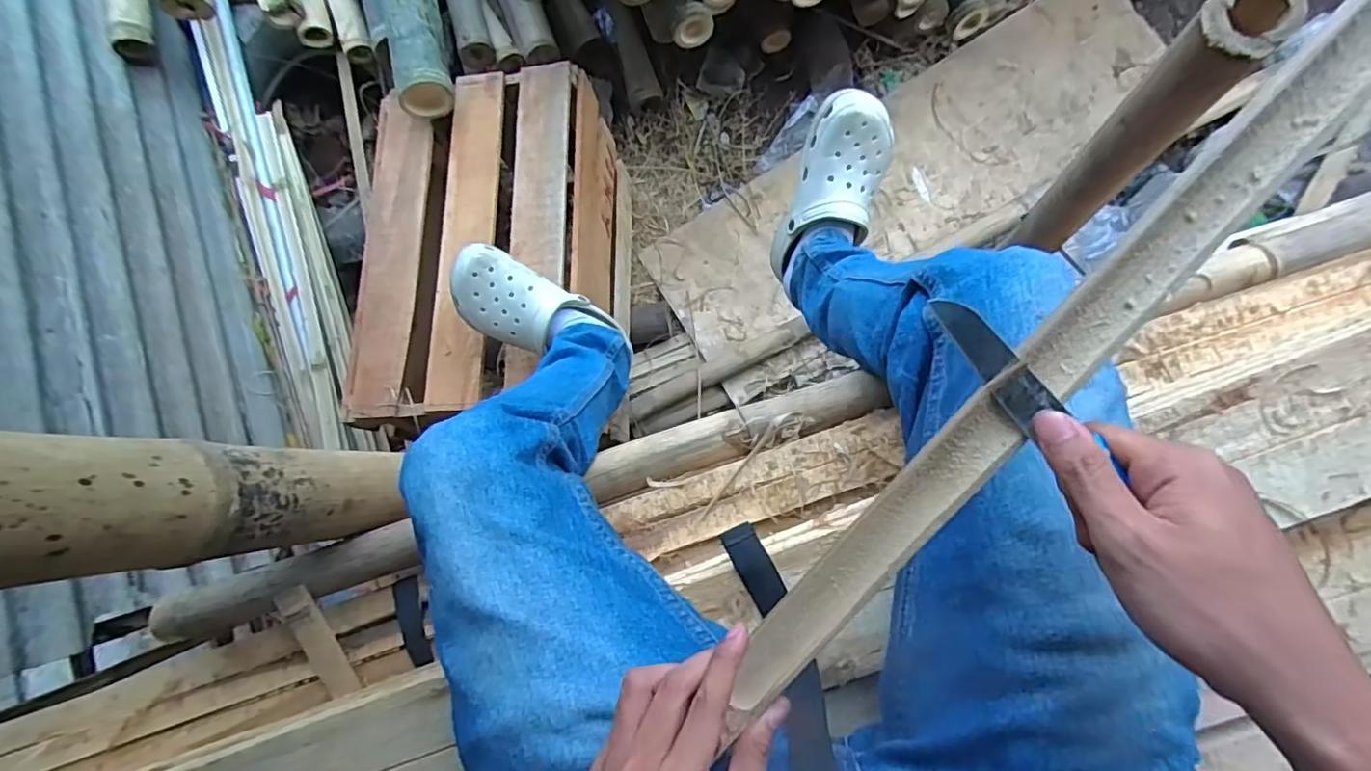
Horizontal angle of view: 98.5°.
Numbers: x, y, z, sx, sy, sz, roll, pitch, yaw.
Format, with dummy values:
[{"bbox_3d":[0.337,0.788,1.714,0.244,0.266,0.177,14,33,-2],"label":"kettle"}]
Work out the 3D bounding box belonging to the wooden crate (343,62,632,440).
[{"bbox_3d":[-0.323,-0.232,1.079,0.385,0.329,0.583,-4,82,5],"label":"wooden crate"}]

